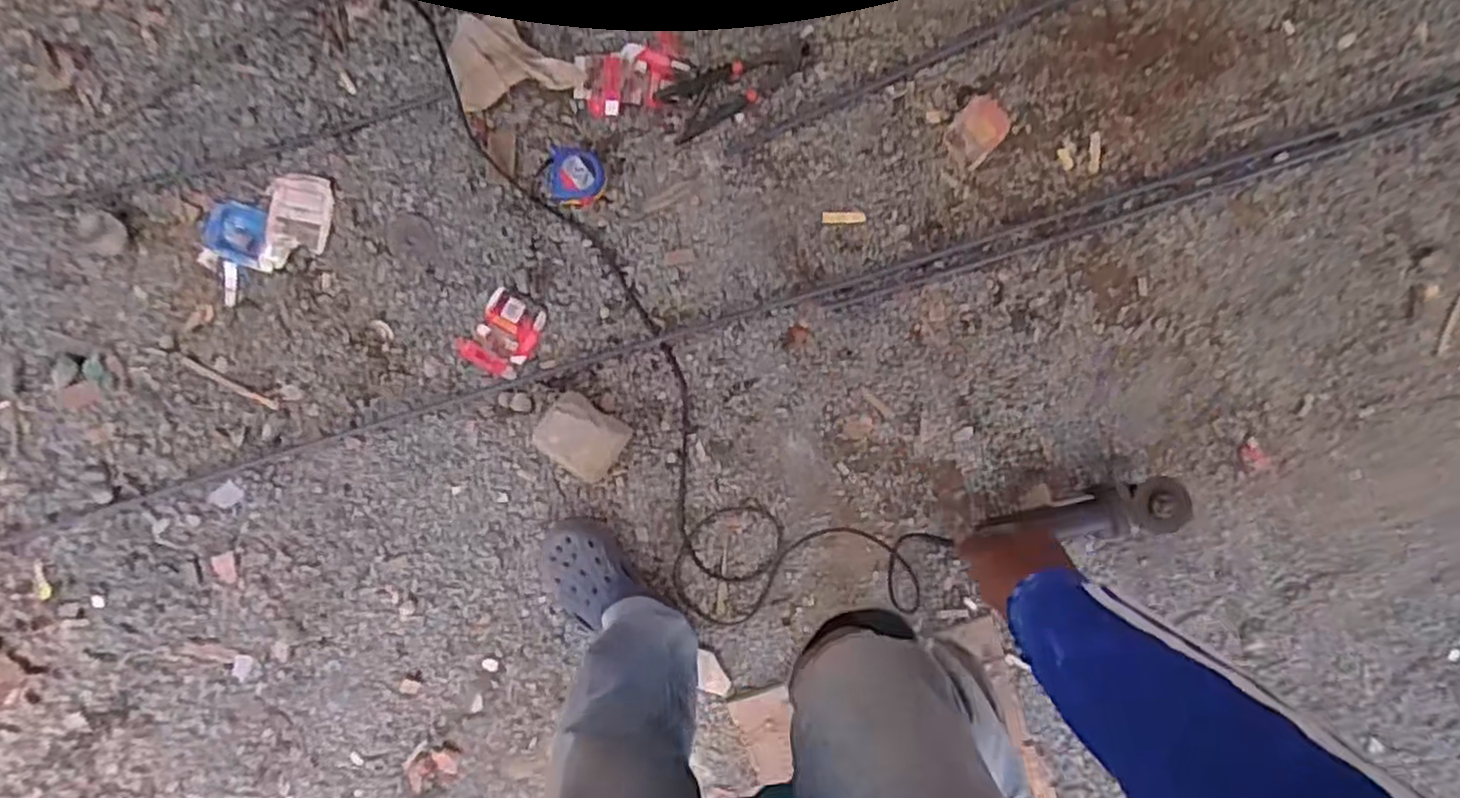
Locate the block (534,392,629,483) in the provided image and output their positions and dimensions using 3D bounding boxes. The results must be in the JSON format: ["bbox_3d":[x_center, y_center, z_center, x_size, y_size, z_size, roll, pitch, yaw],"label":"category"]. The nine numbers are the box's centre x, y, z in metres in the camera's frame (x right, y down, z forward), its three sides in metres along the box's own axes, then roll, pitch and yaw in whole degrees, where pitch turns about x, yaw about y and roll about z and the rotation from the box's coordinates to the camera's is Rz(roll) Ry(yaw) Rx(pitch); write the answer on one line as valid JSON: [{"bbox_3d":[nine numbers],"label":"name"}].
[{"bbox_3d":[-0.203,0.053,0.988,0.112,0.078,0.090,29,91,-3],"label":"block"}]

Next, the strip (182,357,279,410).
[{"bbox_3d":[-0.686,-0.020,0.996,0.139,0.004,0.013,27,92,-3],"label":"strip"}]

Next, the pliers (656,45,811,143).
[{"bbox_3d":[0.006,-0.429,0.980,0.207,0.015,0.070,-28,93,0],"label":"pliers"}]

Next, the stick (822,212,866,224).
[{"bbox_3d":[0.158,-0.252,1.008,0.059,0.011,0.016,0,93,-2],"label":"stick"}]

